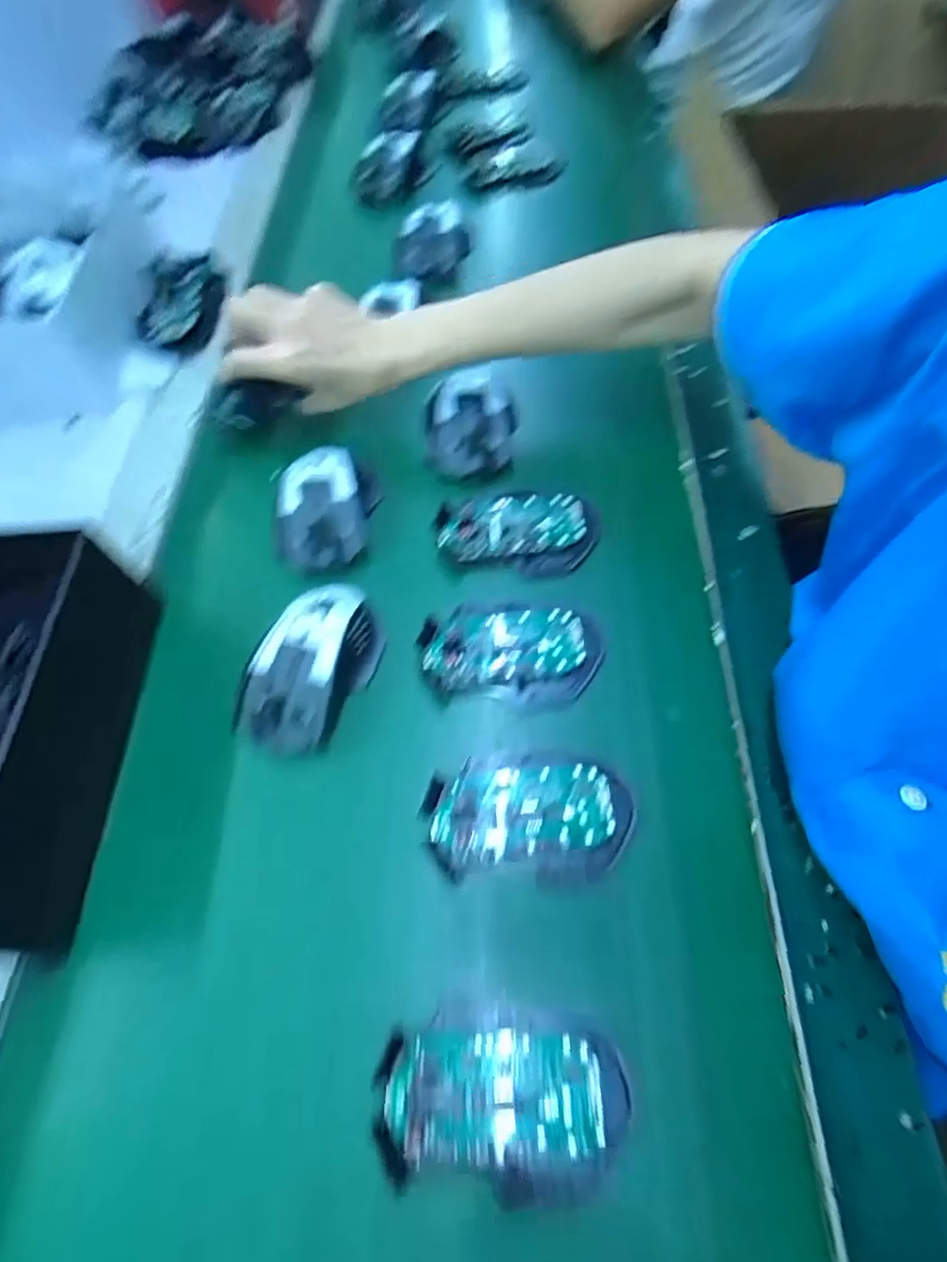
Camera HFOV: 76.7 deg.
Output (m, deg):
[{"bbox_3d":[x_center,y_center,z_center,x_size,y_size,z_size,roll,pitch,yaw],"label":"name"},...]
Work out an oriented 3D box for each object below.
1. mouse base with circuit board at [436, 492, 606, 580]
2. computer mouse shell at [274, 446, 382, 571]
[{"bbox_3d":[0.031,-0.074,0.434,0.115,0.012,0.065,4,64,8],"label":"mouse base with circuit board"},{"bbox_3d":[-0.111,-0.095,0.435,0.076,0.029,0.106,-10,63,1],"label":"computer mouse shell"}]

